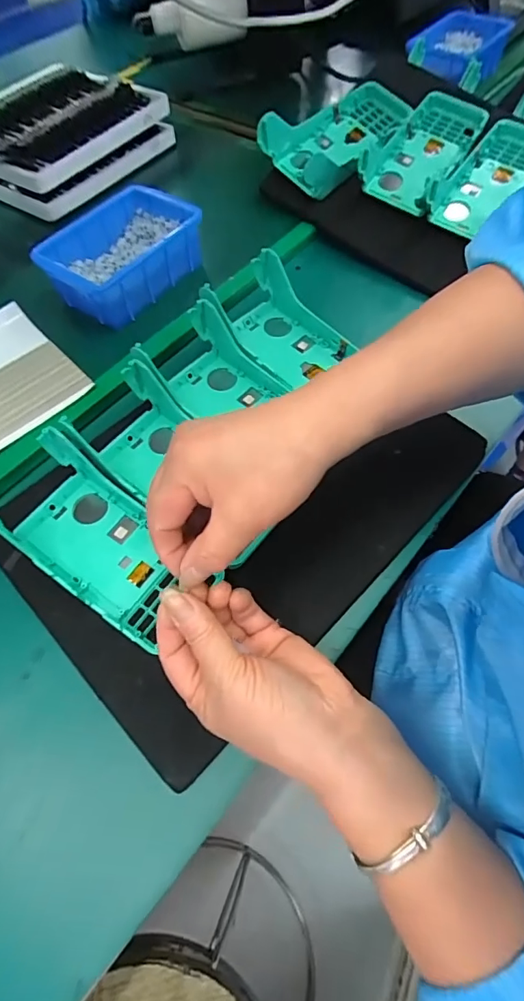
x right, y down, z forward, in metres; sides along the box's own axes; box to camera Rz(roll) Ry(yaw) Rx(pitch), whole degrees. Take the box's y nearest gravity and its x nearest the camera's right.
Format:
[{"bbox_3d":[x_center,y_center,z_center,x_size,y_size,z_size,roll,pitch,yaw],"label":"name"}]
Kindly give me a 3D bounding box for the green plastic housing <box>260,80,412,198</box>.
[{"bbox_3d":[0.084,-0.403,0.511,0.172,0.049,0.091,-38,66,-18],"label":"green plastic housing"}]

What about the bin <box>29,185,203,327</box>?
[{"bbox_3d":[-0.139,-0.243,0.462,0.110,0.057,0.154,33,67,18],"label":"bin"}]

